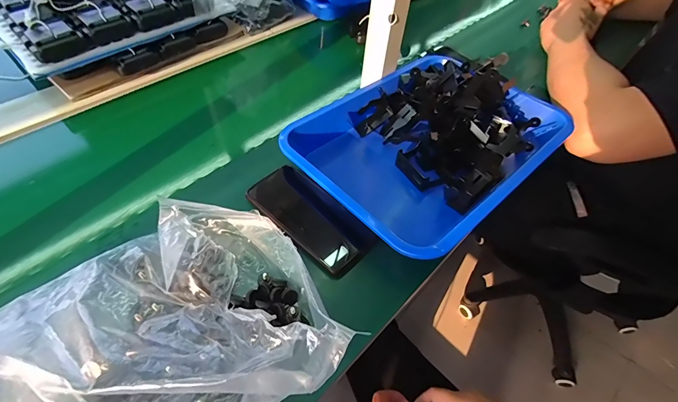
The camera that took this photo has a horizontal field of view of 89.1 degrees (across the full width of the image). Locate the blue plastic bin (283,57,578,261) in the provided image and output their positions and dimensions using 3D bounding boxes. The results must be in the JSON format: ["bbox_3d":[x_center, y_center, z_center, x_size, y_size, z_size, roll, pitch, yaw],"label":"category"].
[{"bbox_3d":[0.123,-0.084,0.491,0.356,0.105,0.257,-35,62,-27],"label":"blue plastic bin"}]

